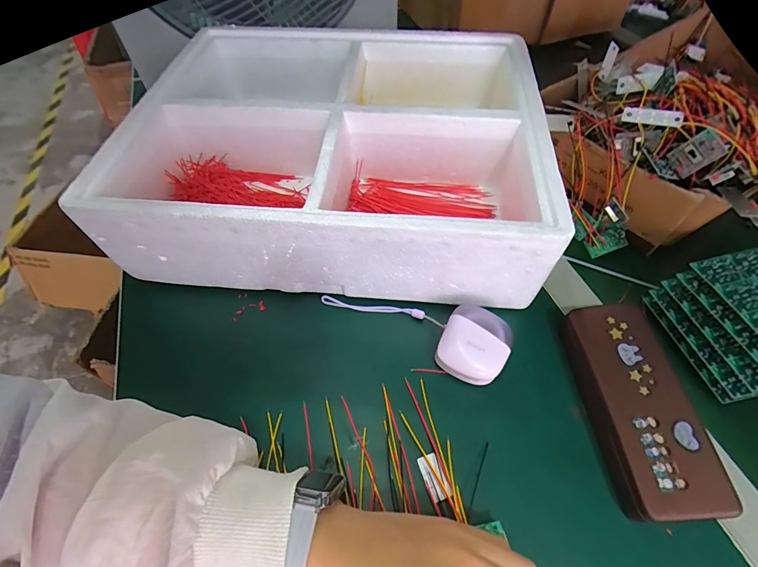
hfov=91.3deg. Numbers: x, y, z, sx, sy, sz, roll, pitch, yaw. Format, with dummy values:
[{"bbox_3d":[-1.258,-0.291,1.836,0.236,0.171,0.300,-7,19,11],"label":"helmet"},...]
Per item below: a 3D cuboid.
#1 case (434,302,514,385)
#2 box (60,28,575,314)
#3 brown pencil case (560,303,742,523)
[{"bbox_3d":[0.080,0.051,0.312,0.053,0.036,0.060,21,57,14],"label":"case"},{"bbox_3d":[-0.042,-0.148,0.418,0.393,0.129,0.339,5,55,3],"label":"box"},{"bbox_3d":[0.187,0.090,0.280,0.067,0.042,0.151,-3,55,-2],"label":"brown pencil case"}]

